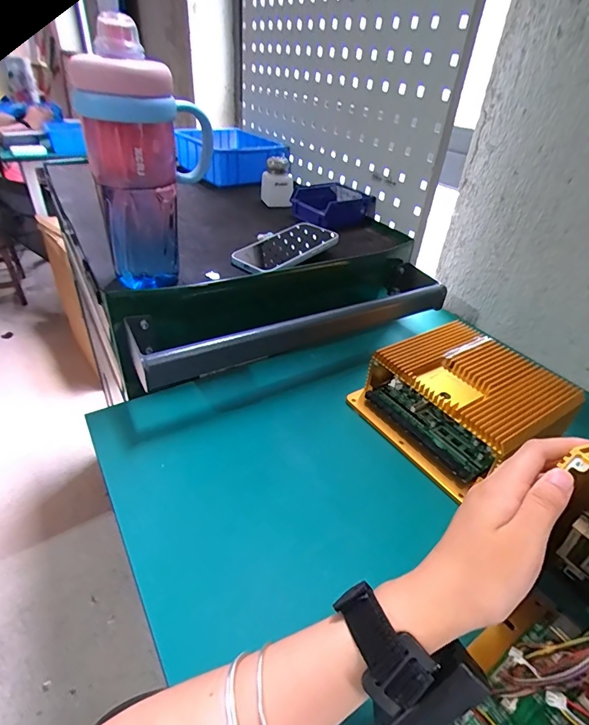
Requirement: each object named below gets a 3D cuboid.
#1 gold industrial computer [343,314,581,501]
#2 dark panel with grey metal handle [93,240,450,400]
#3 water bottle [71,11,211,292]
[{"bbox_3d":[0.194,0.042,0.489,0.187,0.077,0.174,-17,42,-24],"label":"gold industrial computer"},{"bbox_3d":[0.006,-0.064,0.569,0.465,0.123,0.117,-17,42,-26],"label":"dark panel with grey metal handle"},{"bbox_3d":[-0.152,-0.192,0.429,0.077,0.231,0.128,19,40,19],"label":"water bottle"}]

